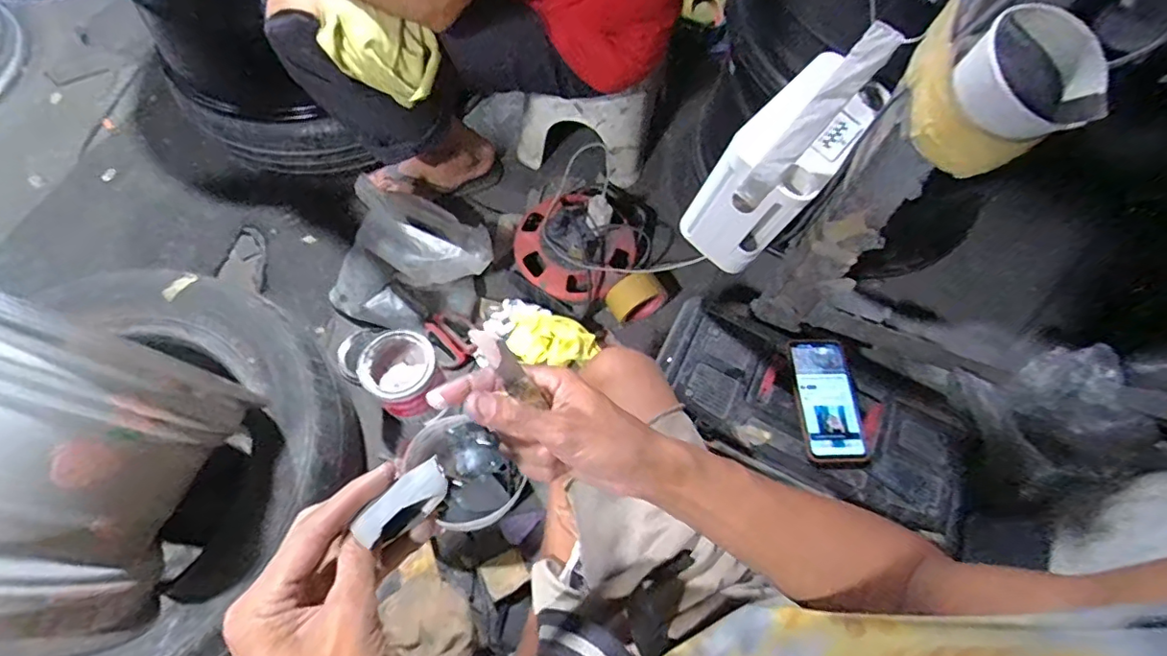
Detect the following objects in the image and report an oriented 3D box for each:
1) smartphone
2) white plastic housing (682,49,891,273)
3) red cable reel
[{"bbox_3d":[0.311,0.091,0.700,0.081,0.016,0.161,-5,72,-1],"label":"smartphone"},{"bbox_3d":[0.223,-0.177,0.620,0.106,0.155,0.201,40,70,14],"label":"white plastic housing"},{"bbox_3d":[-0.015,-0.153,0.894,0.207,0.106,0.198,29,67,10],"label":"red cable reel"}]

